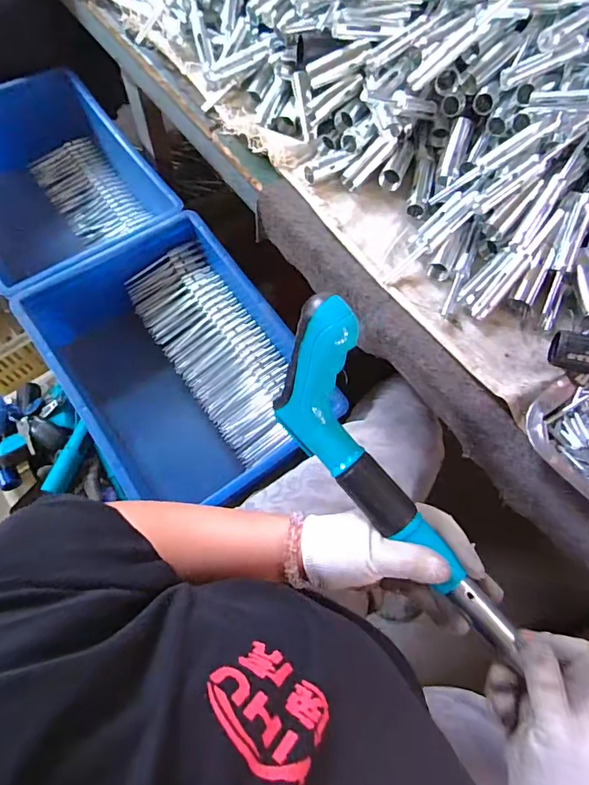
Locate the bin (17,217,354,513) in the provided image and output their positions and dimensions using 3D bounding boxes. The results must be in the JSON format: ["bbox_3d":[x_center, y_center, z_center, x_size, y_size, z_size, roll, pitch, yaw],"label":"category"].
[{"bbox_3d":[-0.165,-0.023,0.682,0.295,0.156,0.410,-33,75,-14],"label":"bin"}]

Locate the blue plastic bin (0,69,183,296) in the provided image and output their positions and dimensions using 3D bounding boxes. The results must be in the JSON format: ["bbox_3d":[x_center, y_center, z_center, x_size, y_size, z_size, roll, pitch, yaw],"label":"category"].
[{"bbox_3d":[-0.419,-0.331,0.819,0.290,0.233,0.405,-35,75,-14],"label":"blue plastic bin"}]

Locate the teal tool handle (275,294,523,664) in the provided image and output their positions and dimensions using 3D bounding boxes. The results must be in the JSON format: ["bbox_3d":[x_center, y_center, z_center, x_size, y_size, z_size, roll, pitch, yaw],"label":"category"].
[{"bbox_3d":[0.070,0.071,0.347,0.065,0.070,0.282,-34,98,-14],"label":"teal tool handle"}]

